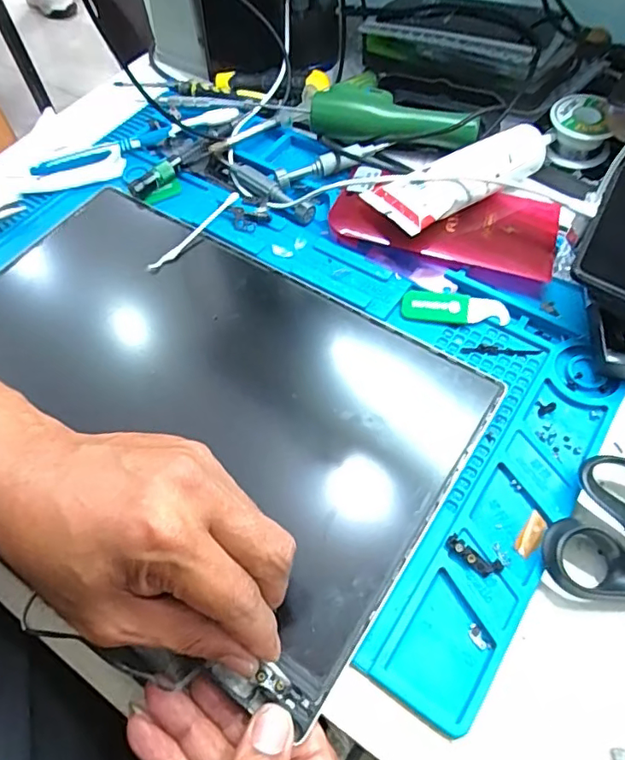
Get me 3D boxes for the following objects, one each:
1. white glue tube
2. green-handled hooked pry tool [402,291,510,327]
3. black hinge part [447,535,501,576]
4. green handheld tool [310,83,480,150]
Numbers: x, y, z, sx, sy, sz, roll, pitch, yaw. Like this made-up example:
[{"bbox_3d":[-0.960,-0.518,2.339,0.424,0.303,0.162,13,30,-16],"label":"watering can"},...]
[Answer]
[{"bbox_3d":[0.116,-0.152,0.411,0.158,0.034,0.055,-32,62,-16],"label":"white glue tube"},{"bbox_3d":[0.097,-0.050,0.374,0.071,0.004,0.022,7,59,8],"label":"green-handled hooked pry tool"},{"bbox_3d":[0.085,0.093,0.288,0.030,0.007,0.011,29,64,19],"label":"black hinge part"},{"bbox_3d":[0.065,-0.212,0.443,0.132,0.027,0.034,12,60,10],"label":"green handheld tool"}]

